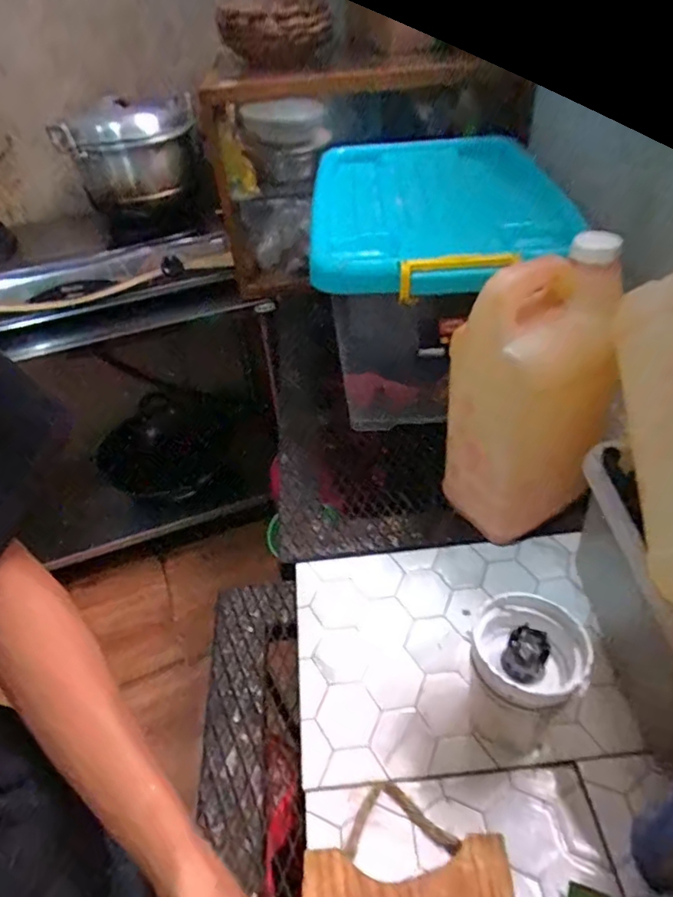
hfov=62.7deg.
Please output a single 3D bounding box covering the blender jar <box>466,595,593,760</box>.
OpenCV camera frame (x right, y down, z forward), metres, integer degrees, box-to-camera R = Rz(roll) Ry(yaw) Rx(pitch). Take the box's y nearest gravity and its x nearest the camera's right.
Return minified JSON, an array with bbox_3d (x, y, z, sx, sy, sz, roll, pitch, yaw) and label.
[{"bbox_3d":[0.160,0.207,0.490,0.088,0.149,0.086,-3,42,3],"label":"blender jar"}]

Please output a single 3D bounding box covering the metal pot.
[{"bbox_3d":[-0.417,-0.600,1.119,0.163,0.172,0.224,30,52,32],"label":"metal pot"}]

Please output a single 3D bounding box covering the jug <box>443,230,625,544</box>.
[{"bbox_3d":[0.203,-0.044,0.618,0.150,0.328,0.131,6,43,12],"label":"jug"}]

